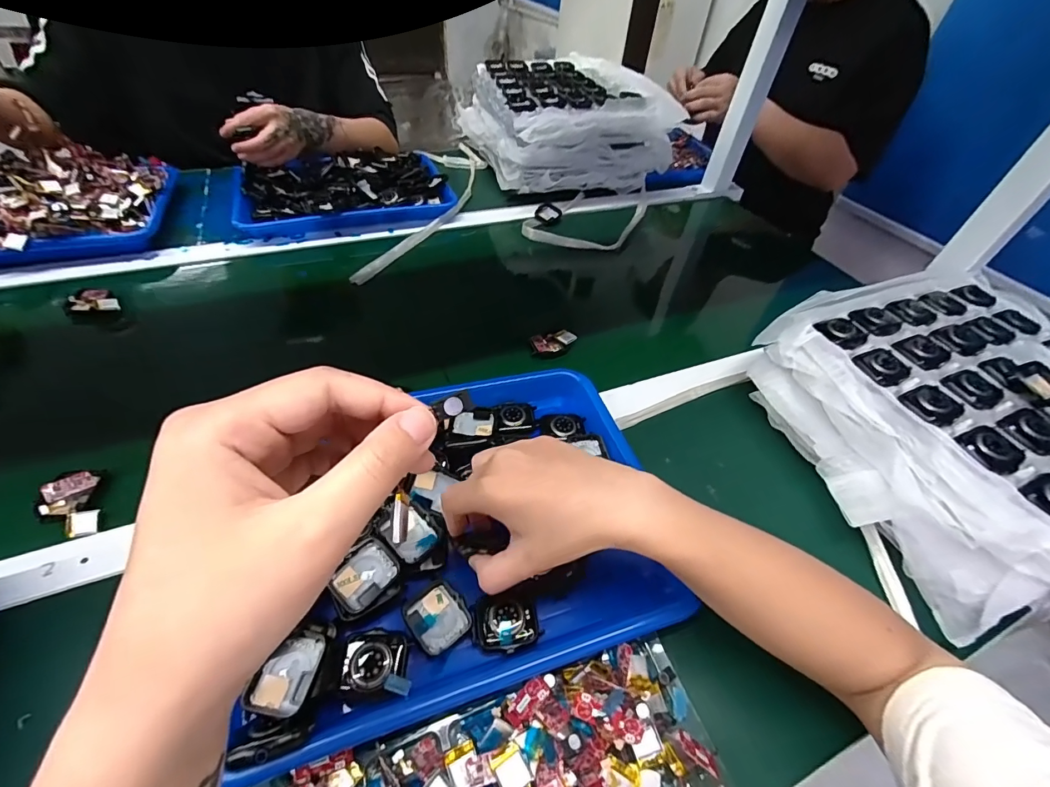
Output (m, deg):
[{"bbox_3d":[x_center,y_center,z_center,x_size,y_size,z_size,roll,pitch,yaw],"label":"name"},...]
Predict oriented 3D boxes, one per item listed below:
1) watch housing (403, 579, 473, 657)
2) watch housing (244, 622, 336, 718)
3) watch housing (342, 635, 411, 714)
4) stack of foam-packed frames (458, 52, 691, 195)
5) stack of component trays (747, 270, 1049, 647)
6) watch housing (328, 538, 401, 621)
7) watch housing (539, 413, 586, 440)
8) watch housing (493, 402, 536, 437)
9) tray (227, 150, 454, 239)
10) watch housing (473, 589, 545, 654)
[{"bbox_3d":[-0.060,0.152,0.303,0.037,0.005,0.040,-31,57,-30],"label":"watch housing"},{"bbox_3d":[-0.135,0.162,0.259,0.033,0.015,0.046,10,47,3],"label":"watch housing"},{"bbox_3d":[-0.093,0.170,0.274,0.038,0.012,0.037,-7,49,-13],"label":"watch housing"},{"bbox_3d":[0.069,-0.514,0.834,0.300,0.136,0.308,-13,50,-18],"label":"stack of foam-packed frames"},{"bbox_3d":[0.409,0.013,0.415,0.290,0.097,0.287,-10,49,-15],"label":"stack of component trays"},{"bbox_3d":[-0.109,0.128,0.303,0.045,0.012,0.039,-38,72,-17],"label":"watch housing"},{"bbox_3d":[0.036,0.031,0.416,0.043,0.007,0.030,3,47,-4],"label":"watch housing"},{"bbox_3d":[-0.009,0.025,0.416,0.040,0.009,0.037,-3,48,-9],"label":"watch housing"},{"bbox_3d":[-0.296,-0.346,0.721,0.313,0.053,0.227,-12,50,-17],"label":"tray"},{"bbox_3d":[-0.013,0.156,0.304,0.043,0.008,0.036,-6,48,-11],"label":"watch housing"}]

